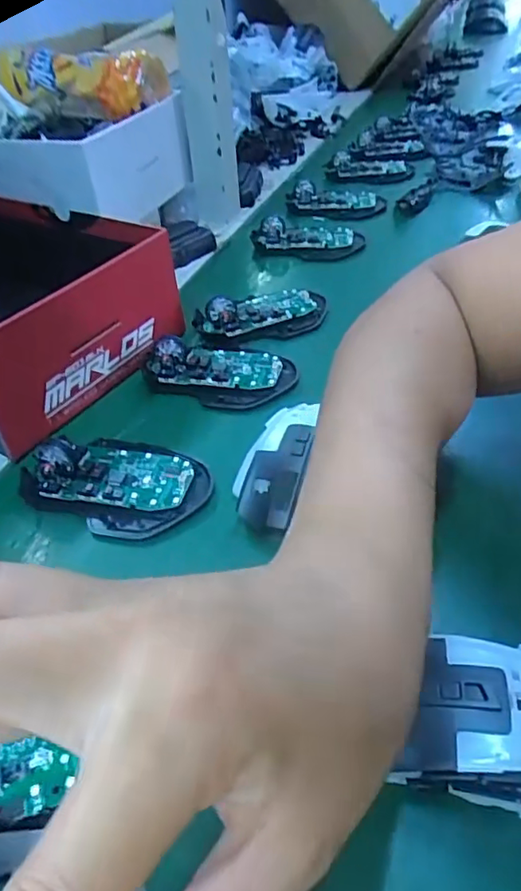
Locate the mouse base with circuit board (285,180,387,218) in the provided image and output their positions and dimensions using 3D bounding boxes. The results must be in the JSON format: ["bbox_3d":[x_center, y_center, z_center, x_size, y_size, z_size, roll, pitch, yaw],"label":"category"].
[{"bbox_3d":[0.089,-0.292,0.687,0.112,0.022,0.061,4,42,10],"label":"mouse base with circuit board"}]

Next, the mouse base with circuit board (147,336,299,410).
[{"bbox_3d":[-0.032,-0.061,0.434,0.112,0.026,0.064,1,42,6],"label":"mouse base with circuit board"}]

